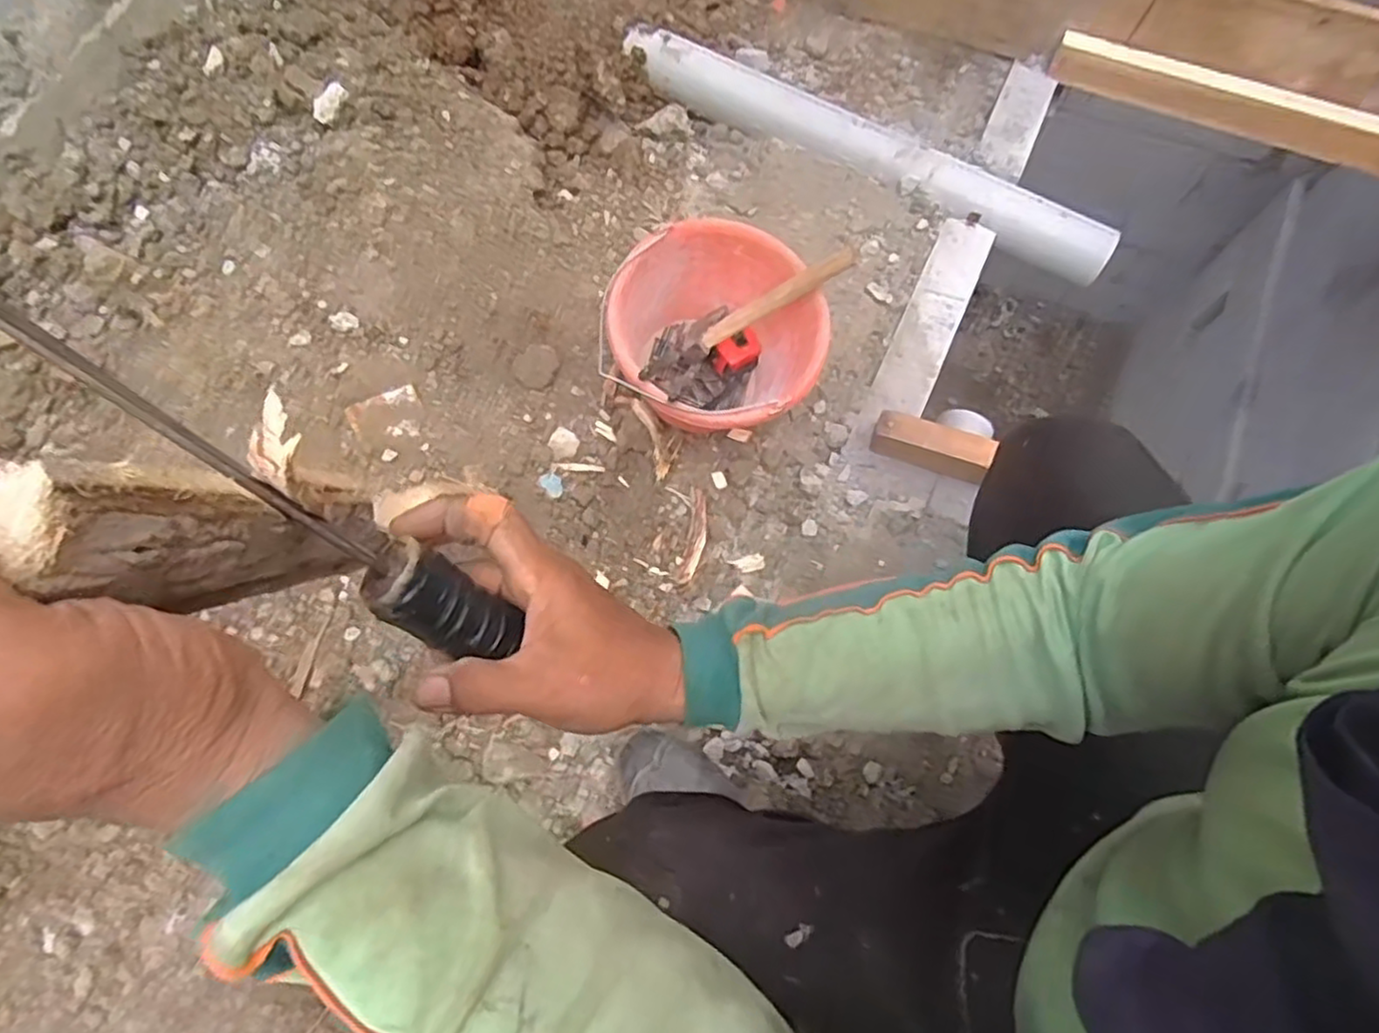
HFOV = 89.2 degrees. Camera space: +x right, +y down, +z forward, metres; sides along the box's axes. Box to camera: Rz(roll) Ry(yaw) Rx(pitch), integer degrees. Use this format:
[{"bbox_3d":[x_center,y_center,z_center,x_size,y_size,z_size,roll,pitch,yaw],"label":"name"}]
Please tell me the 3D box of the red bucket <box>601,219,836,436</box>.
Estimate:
[{"bbox_3d":[0.035,-0.194,0.828,0.234,0.182,0.221,0,73,1],"label":"red bucket"}]

